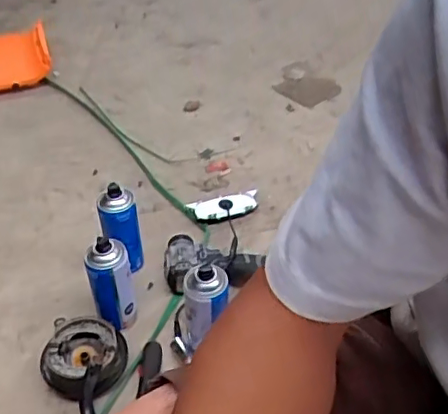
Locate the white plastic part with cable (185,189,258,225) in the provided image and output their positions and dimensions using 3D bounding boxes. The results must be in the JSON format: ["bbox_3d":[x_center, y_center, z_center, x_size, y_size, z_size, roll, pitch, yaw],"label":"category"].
[{"bbox_3d":[0.001,0.004,1.163,0.149,0.037,0.069,-10,42,-13],"label":"white plastic part with cable"}]

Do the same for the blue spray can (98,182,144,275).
[{"bbox_3d":[-0.178,0.051,0.989,0.060,0.181,0.056,0,41,0],"label":"blue spray can"}]

